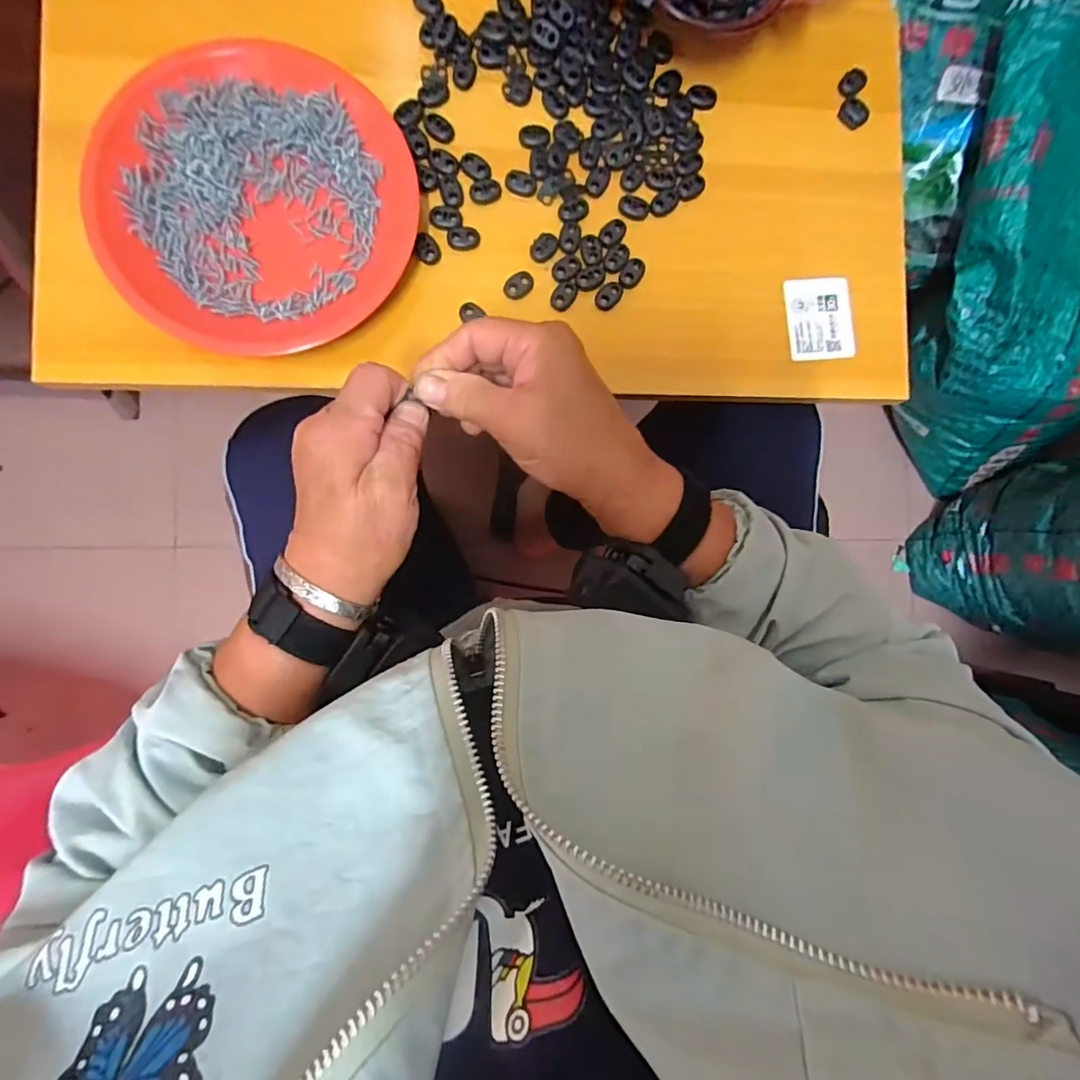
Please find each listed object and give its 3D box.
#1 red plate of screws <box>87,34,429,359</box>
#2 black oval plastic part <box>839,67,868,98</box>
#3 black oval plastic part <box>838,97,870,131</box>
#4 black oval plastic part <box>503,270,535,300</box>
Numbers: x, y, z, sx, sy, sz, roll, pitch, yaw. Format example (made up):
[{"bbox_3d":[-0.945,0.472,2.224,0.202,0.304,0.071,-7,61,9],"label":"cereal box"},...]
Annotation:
[{"bbox_3d":[-0.182,-0.219,0.345,0.189,0.024,0.184,0,88,-5],"label":"red plate of screws"},{"bbox_3d":[0.232,-0.339,0.398,0.023,0.004,0.016,-34,91,-6],"label":"black oval plastic part"},{"bbox_3d":[0.234,-0.317,0.399,0.022,0.004,0.021,37,85,-3],"label":"black oval plastic part"},{"bbox_3d":[-0.015,-0.176,0.370,0.022,0.004,0.016,-44,92,-5],"label":"black oval plastic part"}]

